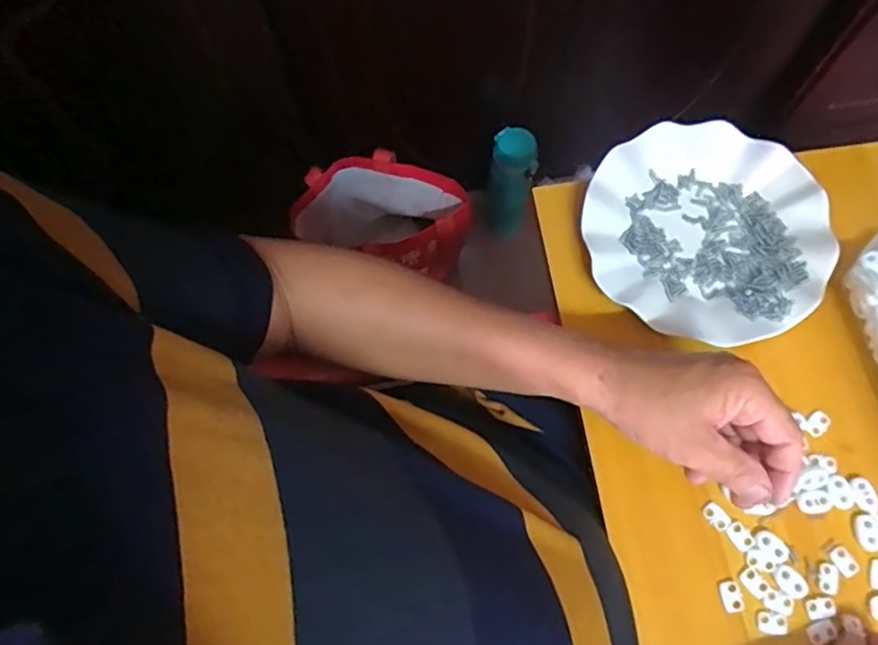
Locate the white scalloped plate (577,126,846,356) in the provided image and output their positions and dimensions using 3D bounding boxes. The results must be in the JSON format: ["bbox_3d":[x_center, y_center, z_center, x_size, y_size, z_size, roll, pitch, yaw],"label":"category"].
[{"bbox_3d":[0.206,-0.070,0.478,0.178,0.022,0.179,0,71,1],"label":"white scalloped plate"}]

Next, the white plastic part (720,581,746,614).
[{"bbox_3d":[0.193,0.181,0.404,0.013,0.004,0.019,-6,71,-1],"label":"white plastic part"}]

